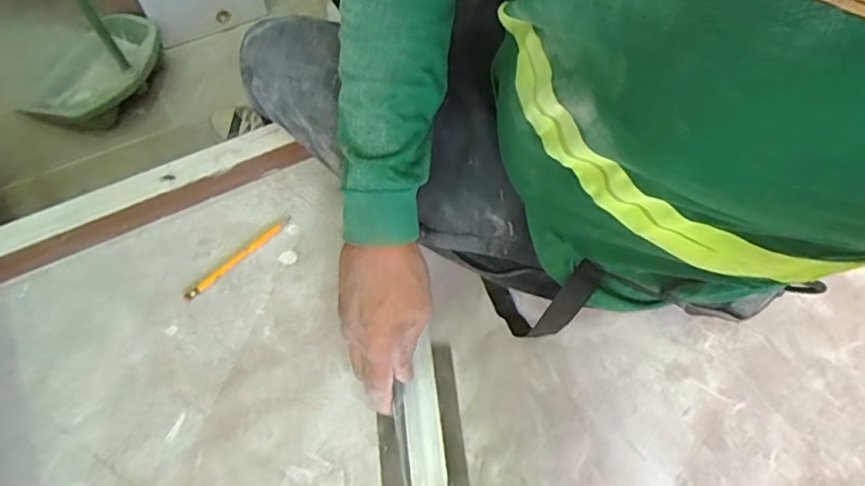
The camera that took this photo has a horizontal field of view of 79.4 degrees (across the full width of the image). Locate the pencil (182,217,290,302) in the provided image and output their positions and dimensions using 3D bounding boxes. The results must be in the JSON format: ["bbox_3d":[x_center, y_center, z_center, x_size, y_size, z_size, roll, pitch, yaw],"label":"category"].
[{"bbox_3d":[-0.211,0.016,0.569,0.011,0.005,0.135,42,69,16],"label":"pencil"}]

